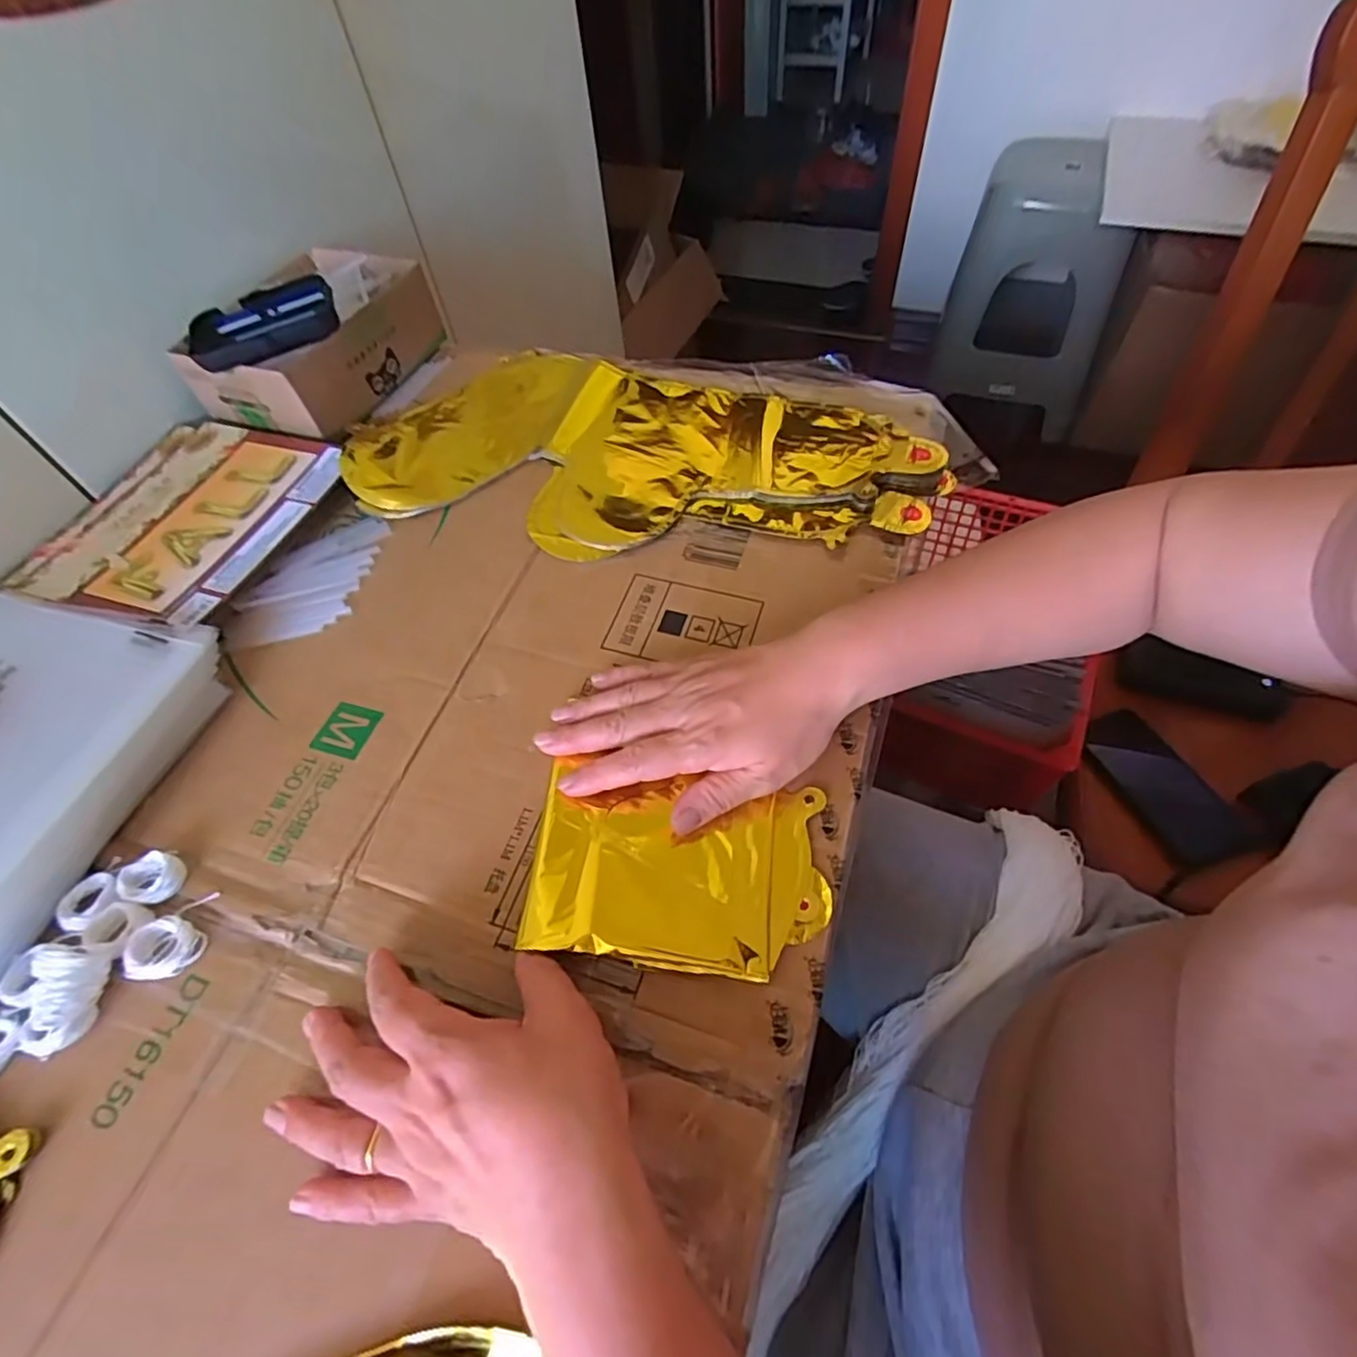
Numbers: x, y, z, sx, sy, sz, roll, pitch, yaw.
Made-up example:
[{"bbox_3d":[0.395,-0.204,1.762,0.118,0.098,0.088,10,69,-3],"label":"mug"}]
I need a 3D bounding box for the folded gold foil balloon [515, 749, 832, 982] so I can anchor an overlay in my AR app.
[{"bbox_3d":[-0.001,0.096,0.331,0.147,0.019,0.094,3,57,6],"label":"folded gold foil balloon"}]

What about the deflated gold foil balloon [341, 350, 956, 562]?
[{"bbox_3d":[-0.030,-0.175,0.505,0.433,0.014,0.216,15,59,13],"label":"deflated gold foil balloon"}]

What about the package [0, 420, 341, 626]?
[{"bbox_3d":[-0.368,-0.123,0.486,0.182,0.019,0.192,12,58,11],"label":"package"}]

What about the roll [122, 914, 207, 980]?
[{"bbox_3d":[-0.253,0.132,0.320,0.033,0.008,0.029,23,61,18],"label":"roll"}]

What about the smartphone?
[{"bbox_3d":[0.504,0.110,0.686,0.086,0.015,0.172,-19,54,-10],"label":"smartphone"}]

